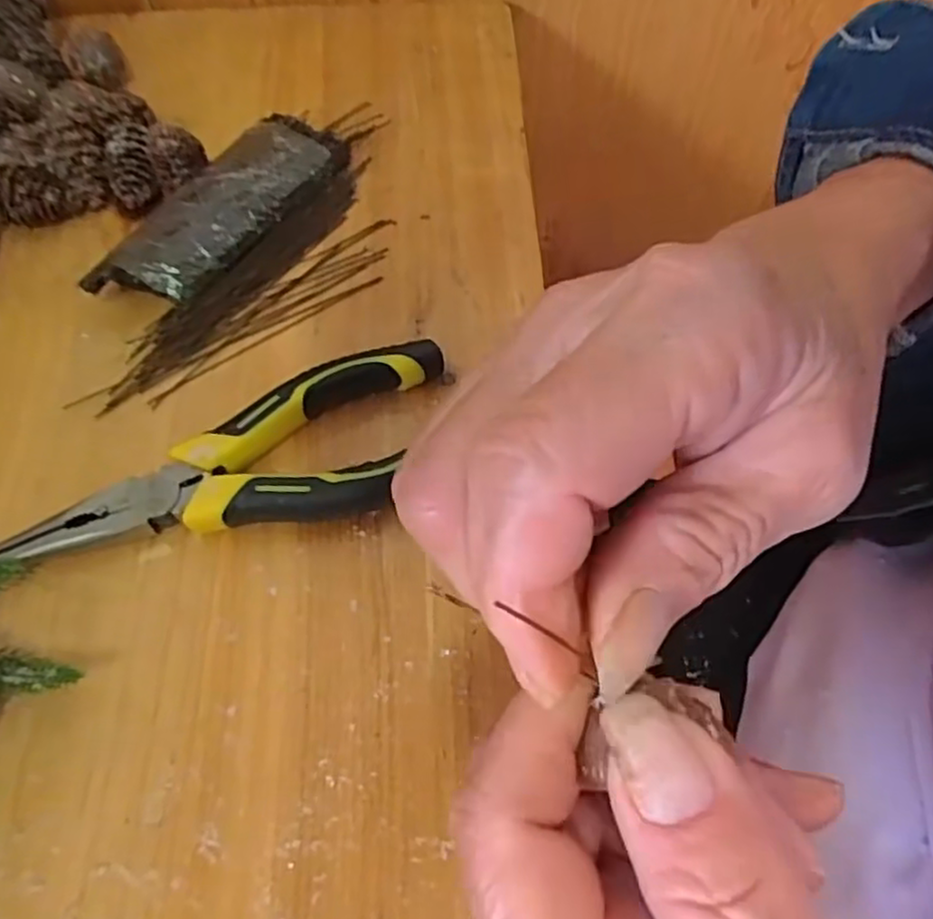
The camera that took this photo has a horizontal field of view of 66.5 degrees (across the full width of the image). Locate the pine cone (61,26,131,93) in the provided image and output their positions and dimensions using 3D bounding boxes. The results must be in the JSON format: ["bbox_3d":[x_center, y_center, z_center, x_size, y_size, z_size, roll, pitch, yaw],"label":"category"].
[{"bbox_3d":[-0.175,-0.187,0.336,0.026,0.024,0.020,-23,63,-13],"label":"pine cone"}]

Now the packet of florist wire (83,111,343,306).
[{"bbox_3d":[-0.098,-0.100,0.289,0.036,0.020,0.112,27,64,14],"label":"packet of florist wire"}]

